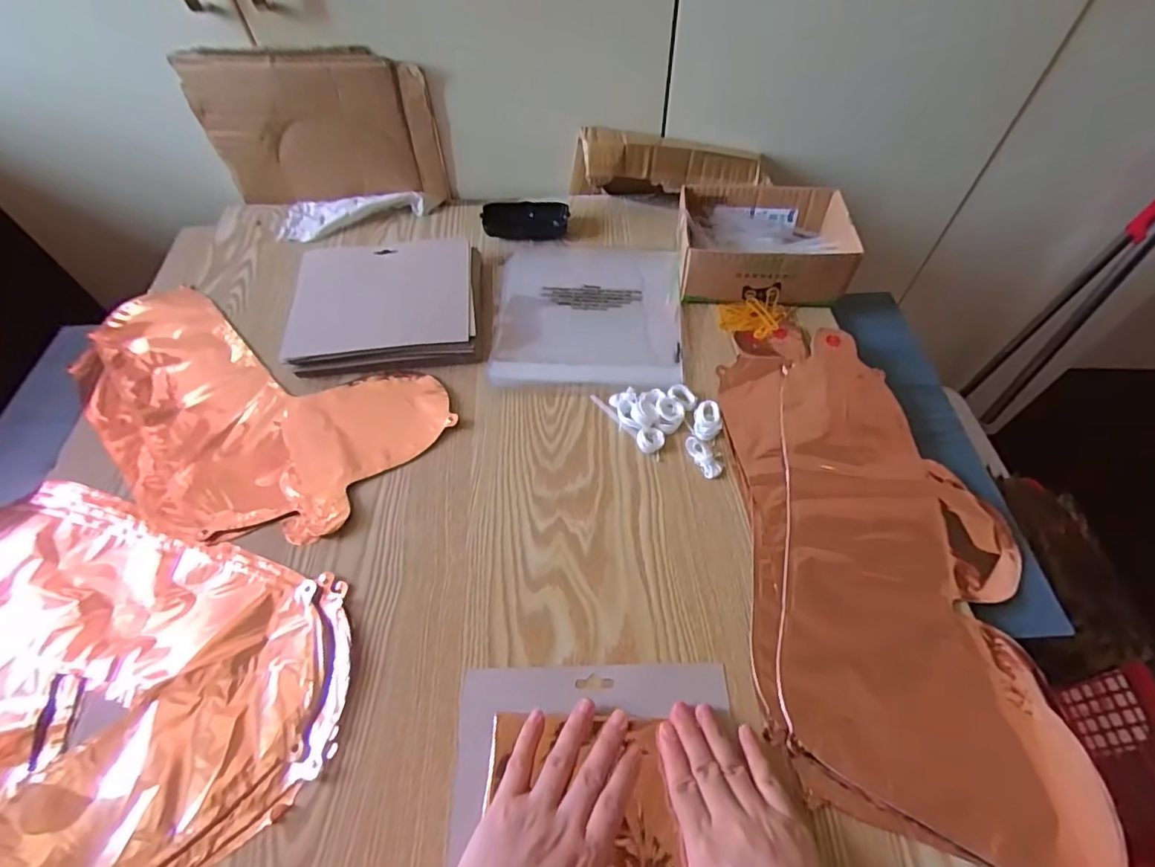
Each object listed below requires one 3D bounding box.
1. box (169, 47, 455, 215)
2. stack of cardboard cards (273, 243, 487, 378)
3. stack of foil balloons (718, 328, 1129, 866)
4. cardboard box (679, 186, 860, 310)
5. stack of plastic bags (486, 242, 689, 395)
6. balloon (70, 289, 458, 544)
[{"bbox_3d":[-0.313,-0.364,0.656,0.276,0.173,0.033,0,55,1],"label":"box"},{"bbox_3d":[-0.215,-0.149,0.598,0.206,0.035,0.182,-5,55,-2],"label":"stack of cardboard cards"},{"bbox_3d":[0.248,0.083,0.438,0.219,0.023,0.435,2,55,2],"label":"stack of foil balloons"},{"bbox_3d":[0.208,-0.217,0.610,0.182,0.062,0.139,3,55,3],"label":"cardboard box"},{"bbox_3d":[0.012,-0.145,0.615,0.209,0.009,0.228,3,55,4],"label":"stack of plastic bags"},{"bbox_3d":[-0.355,-0.026,0.535,0.417,0.010,0.217,20,58,15],"label":"balloon"}]

